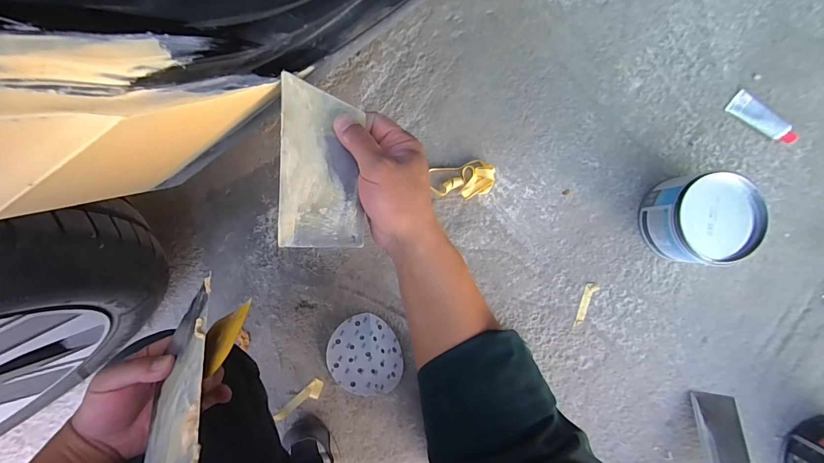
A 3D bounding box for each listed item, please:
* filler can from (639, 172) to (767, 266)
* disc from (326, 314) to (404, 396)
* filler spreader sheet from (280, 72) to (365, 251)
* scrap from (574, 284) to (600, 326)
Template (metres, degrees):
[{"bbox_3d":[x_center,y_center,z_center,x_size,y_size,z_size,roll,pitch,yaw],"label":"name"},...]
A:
[{"bbox_3d":[0.492,-0.021,0.599,0.142,0.091,0.146,0,90,-2],"label":"filler can"},{"bbox_3d":[-0.085,0.224,0.636,0.126,0.009,0.144,-15,91,-2],"label":"disc"},{"bbox_3d":[-0.077,-0.056,0.308,0.071,0.004,0.140,1,91,-23],"label":"filler spreader sheet"},{"bbox_3d":[0.318,0.135,0.648,0.020,0.006,0.086,24,89,-2],"label":"scrap"}]

